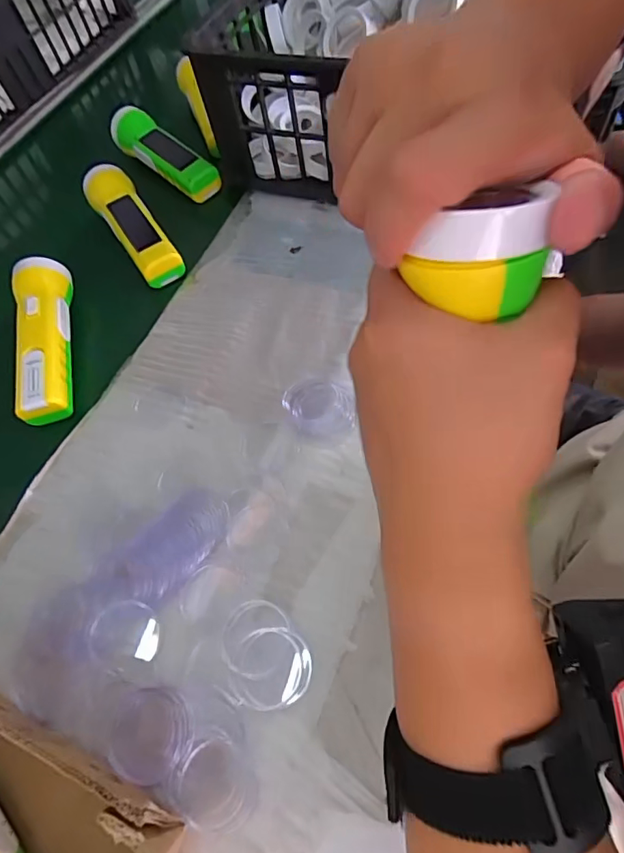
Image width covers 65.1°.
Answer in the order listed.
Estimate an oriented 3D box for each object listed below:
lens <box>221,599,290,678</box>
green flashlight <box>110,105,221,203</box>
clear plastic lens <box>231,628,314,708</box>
[{"bbox_3d":[-0.035,0.132,0.307,0.042,0.004,0.043,-2,59,8],"label":"lens"},{"bbox_3d":[-0.176,-0.330,0.578,0.163,0.040,0.048,38,70,24],"label":"green flashlight"},{"bbox_3d":[-0.025,0.146,0.298,0.047,0.004,0.043,-2,59,8],"label":"clear plastic lens"}]

